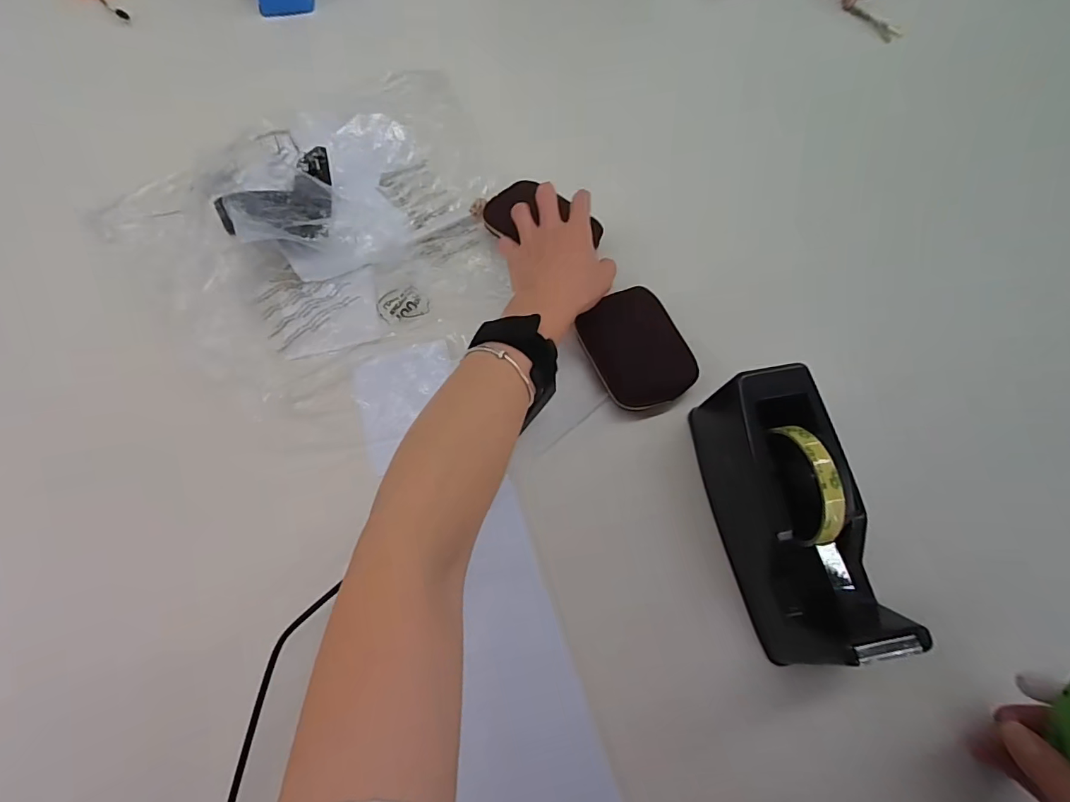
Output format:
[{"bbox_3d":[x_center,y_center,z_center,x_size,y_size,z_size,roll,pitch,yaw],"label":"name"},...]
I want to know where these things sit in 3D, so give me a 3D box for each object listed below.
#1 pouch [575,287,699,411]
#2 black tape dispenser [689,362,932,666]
[{"bbox_3d":[0.092,-0.047,0.430,0.082,0.015,0.105,-25,81,0],"label":"pouch"},{"bbox_3d":[0.188,0.082,0.351,0.074,0.111,0.204,-12,68,-6],"label":"black tape dispenser"}]

